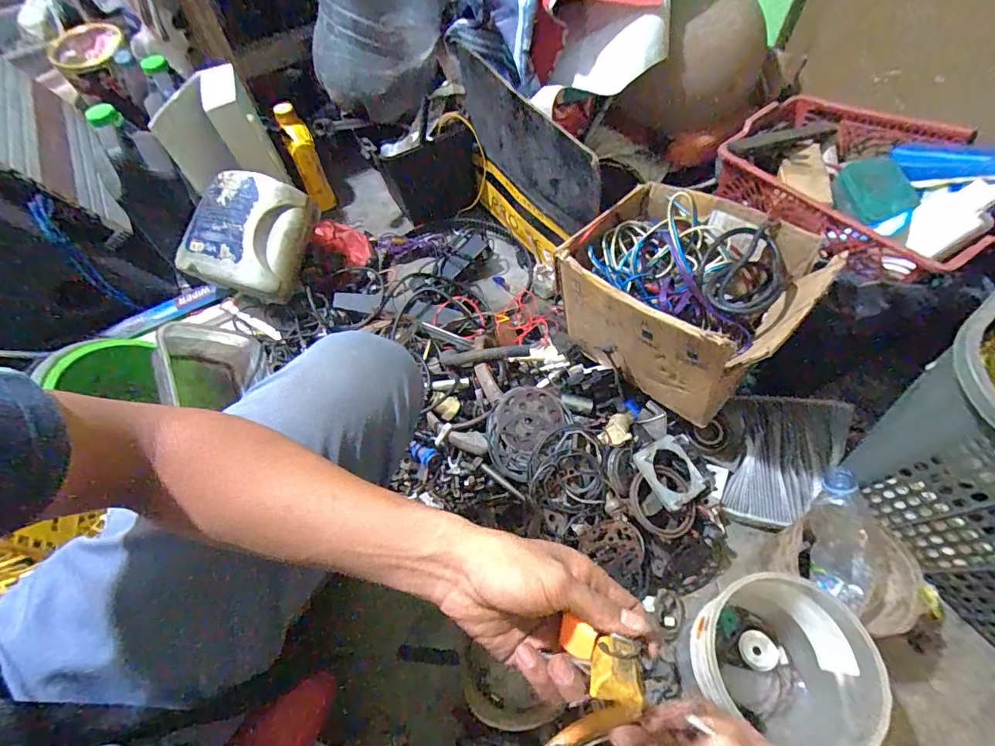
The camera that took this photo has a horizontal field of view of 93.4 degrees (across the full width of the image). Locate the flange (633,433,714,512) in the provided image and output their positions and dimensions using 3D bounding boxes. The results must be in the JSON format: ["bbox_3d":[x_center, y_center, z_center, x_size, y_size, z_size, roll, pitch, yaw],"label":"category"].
[{"bbox_3d":[0.244,0.138,0.659,0.090,0.022,0.089,-16,69,-26],"label":"flange"}]

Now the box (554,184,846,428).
[{"bbox_3d":[0.265,-0.116,0.699,0.307,0.184,0.238,38,67,22],"label":"box"}]

